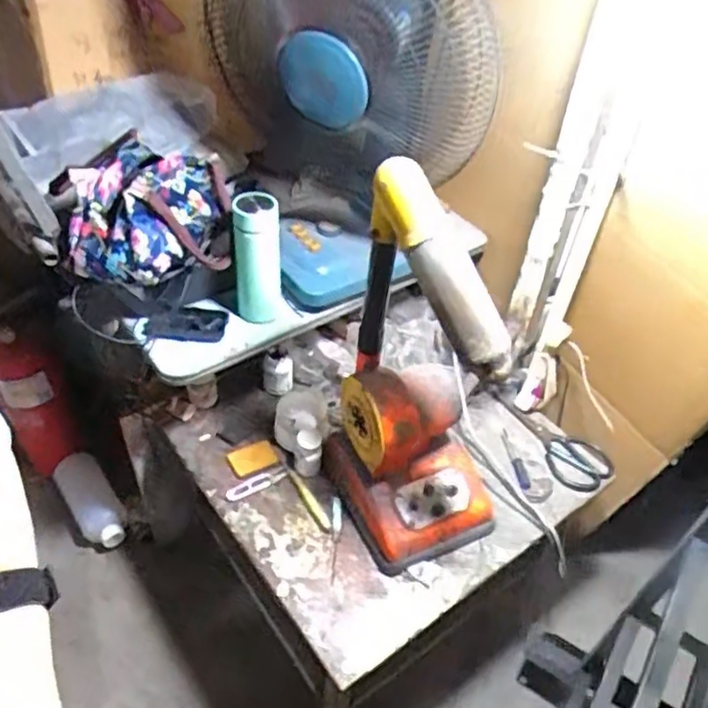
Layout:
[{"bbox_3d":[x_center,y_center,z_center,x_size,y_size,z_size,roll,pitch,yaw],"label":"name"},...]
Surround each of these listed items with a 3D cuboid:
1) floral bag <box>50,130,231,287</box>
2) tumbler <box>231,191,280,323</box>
[{"bbox_3d":[-0.290,-0.209,0.930,0.209,0.120,0.234,-1,45,-6],"label":"floral bag"},{"bbox_3d":[-0.142,-0.134,0.954,0.066,0.195,0.069,-4,45,-8],"label":"tumbler"}]

